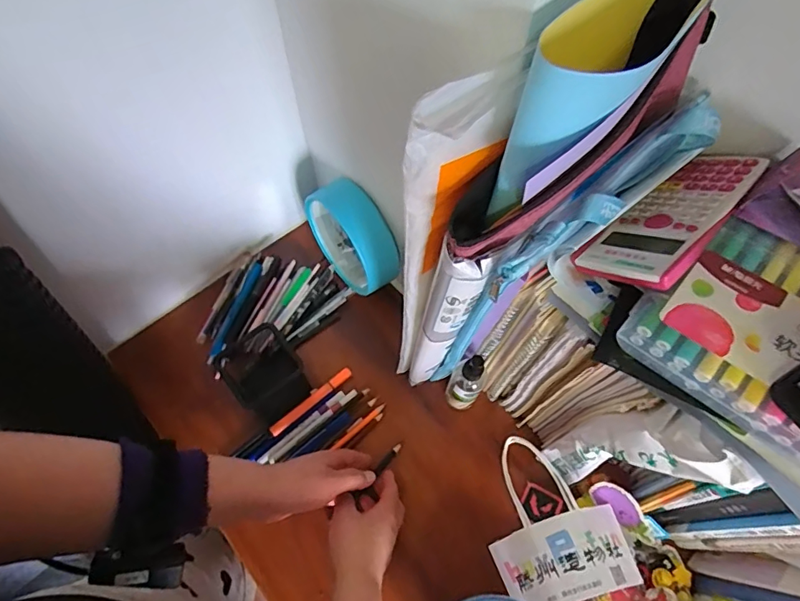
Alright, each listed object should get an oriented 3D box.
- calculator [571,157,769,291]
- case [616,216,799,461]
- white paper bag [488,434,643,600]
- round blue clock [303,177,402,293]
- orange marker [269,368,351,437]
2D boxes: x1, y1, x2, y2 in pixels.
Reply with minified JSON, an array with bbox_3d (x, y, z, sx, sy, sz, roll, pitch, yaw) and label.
[{"bbox_3d":[0.214,-0.066,0.380,0.146,0.012,0.079,-41,34,-13],"label":"calculator"},{"bbox_3d":[0.290,0.015,0.332,0.193,0.041,0.188,40,70,18],"label":"case"},{"bbox_3d":[0.163,0.240,0.536,0.136,0.032,0.172,-19,51,0],"label":"white paper bag"},{"bbox_3d":[-0.059,-0.077,0.644,0.066,0.133,0.133,-39,69,-18],"label":"round blue clock"},{"bbox_3d":[-0.112,0.127,0.608,0.122,0.009,0.014,-38,69,-17],"label":"orange marker"}]

